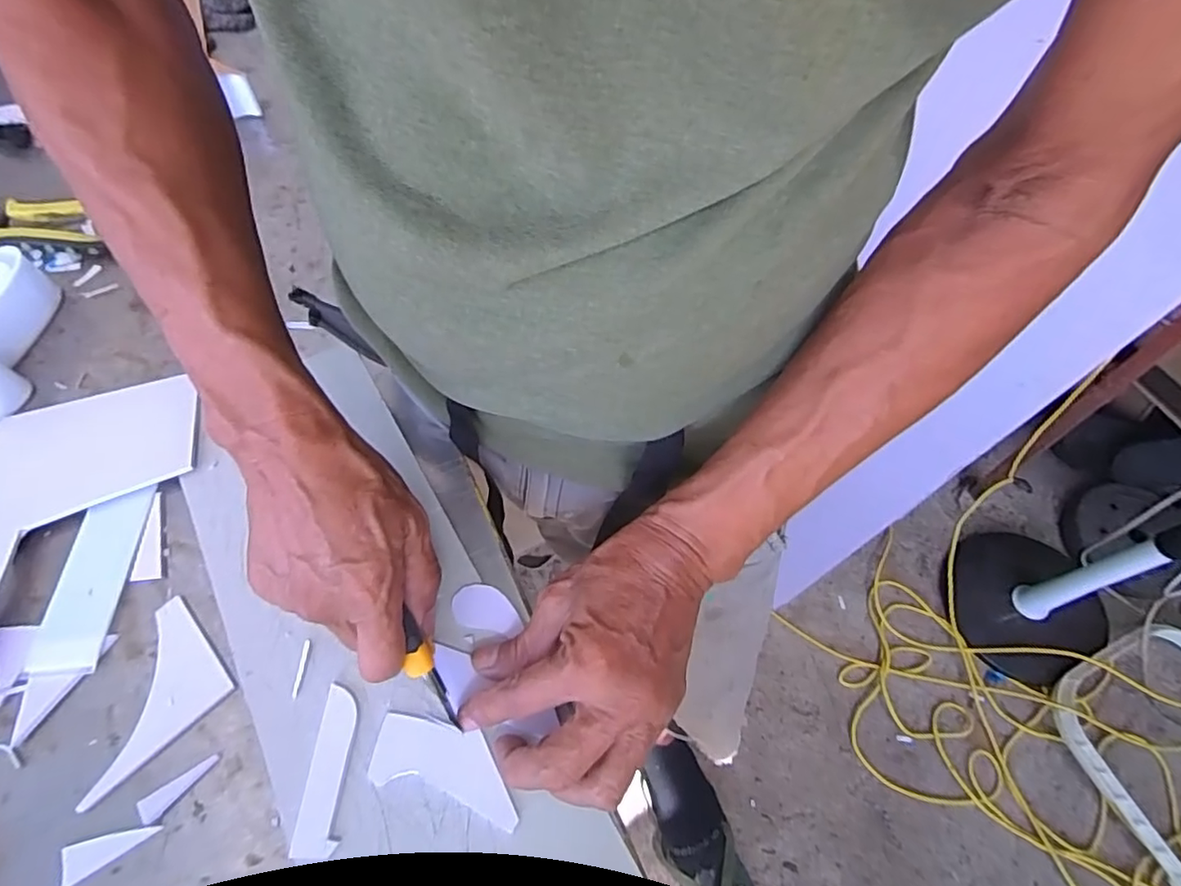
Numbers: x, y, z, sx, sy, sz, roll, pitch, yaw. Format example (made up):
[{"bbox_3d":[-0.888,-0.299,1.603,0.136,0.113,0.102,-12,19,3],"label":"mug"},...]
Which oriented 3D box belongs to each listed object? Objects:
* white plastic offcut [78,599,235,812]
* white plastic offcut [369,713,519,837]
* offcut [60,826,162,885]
[{"bbox_3d":[-0.247,0.136,0.324,0.068,0.004,0.080,40,67,20],"label":"white plastic offcut"},{"bbox_3d":[-0.073,0.166,0.306,0.079,0.004,0.034,13,61,7],"label":"white plastic offcut"},{"bbox_3d":[-0.235,0.197,0.290,0.042,0.004,0.017,-23,63,-13],"label":"offcut"}]

